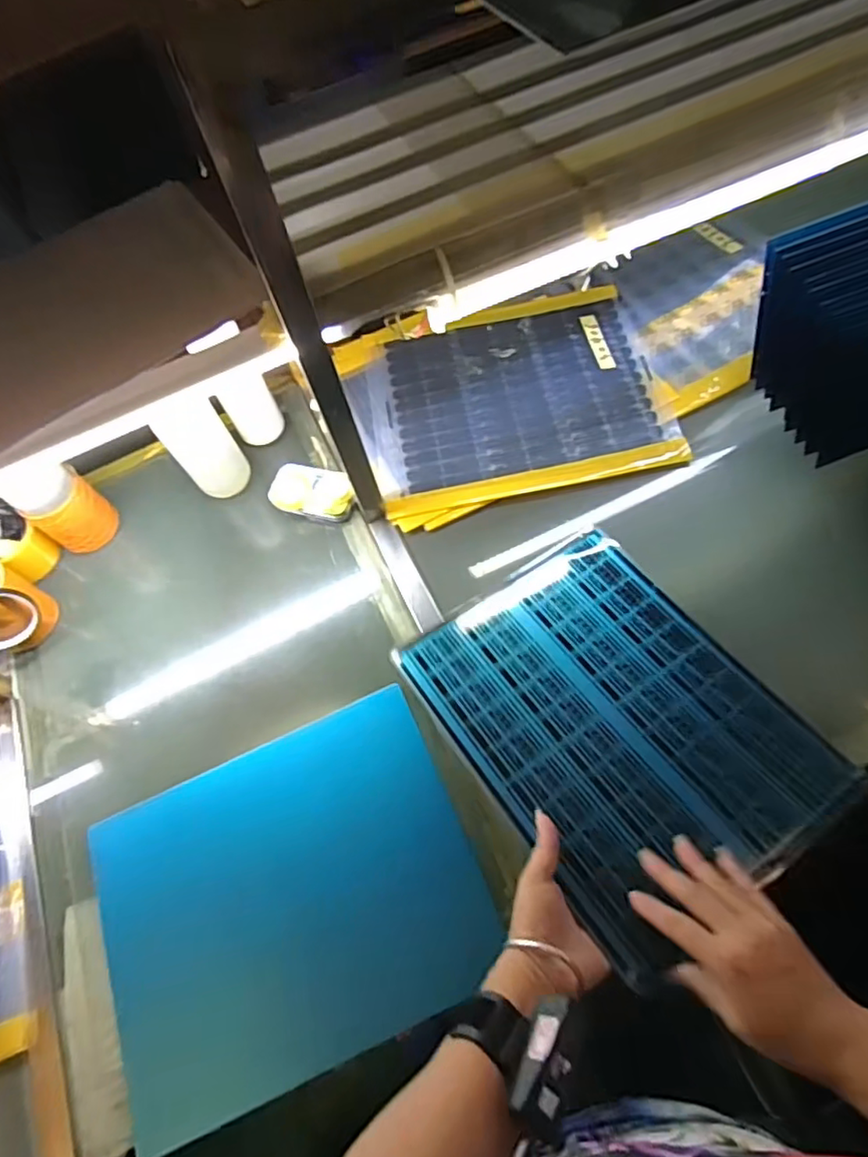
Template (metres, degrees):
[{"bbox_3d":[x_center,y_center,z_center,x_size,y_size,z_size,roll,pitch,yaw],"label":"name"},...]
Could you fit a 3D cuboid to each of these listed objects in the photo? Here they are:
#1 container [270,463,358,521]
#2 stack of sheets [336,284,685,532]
[{"bbox_3d":[-0.158,-0.112,0.796,0.117,0.037,0.067,6,59,10],"label":"container"},{"bbox_3d":[0.093,-0.256,0.848,0.416,0.019,0.349,-14,65,1],"label":"stack of sheets"}]

